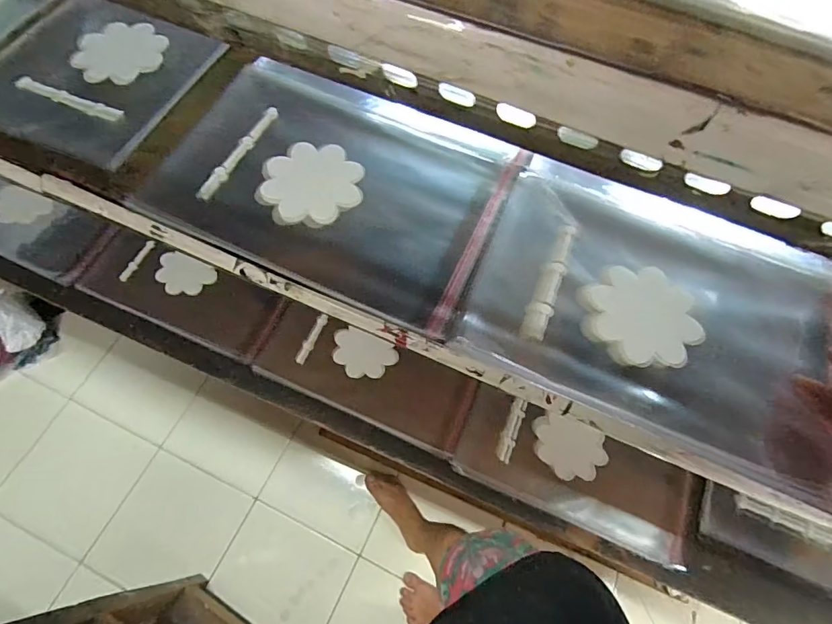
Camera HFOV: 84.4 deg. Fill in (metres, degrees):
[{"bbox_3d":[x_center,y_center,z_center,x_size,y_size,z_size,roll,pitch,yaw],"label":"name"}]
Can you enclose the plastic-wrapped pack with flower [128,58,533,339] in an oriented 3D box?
[{"bbox_3d":[-0.089,-0.161,0.548,0.381,0.016,0.287,23,64,9],"label":"plastic-wrapped pack with flower"}]

